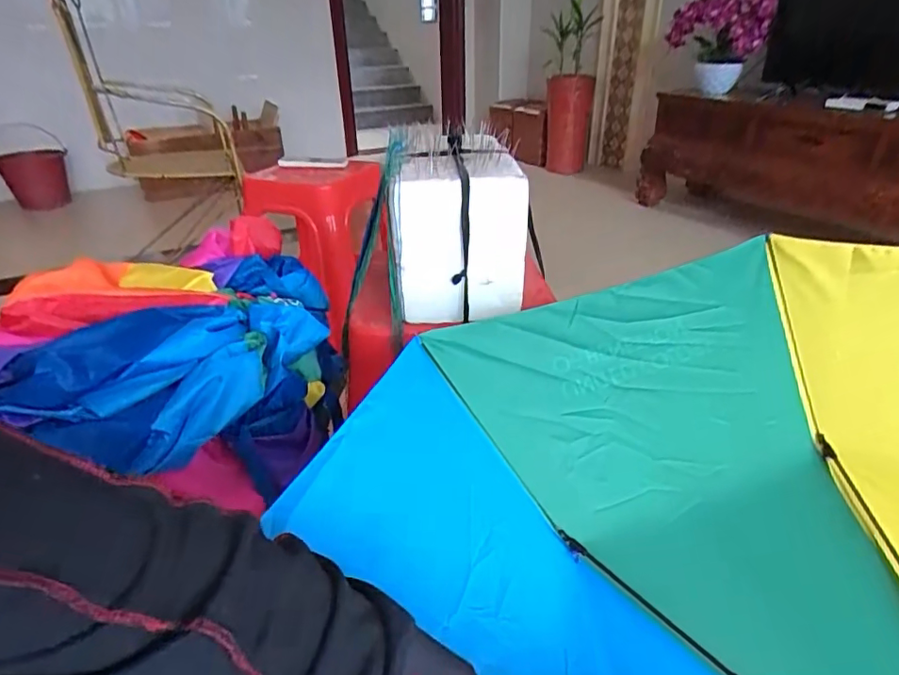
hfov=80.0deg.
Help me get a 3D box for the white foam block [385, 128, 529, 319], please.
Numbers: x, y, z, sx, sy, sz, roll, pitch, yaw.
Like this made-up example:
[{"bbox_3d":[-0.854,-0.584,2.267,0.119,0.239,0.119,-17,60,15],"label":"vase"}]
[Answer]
[{"bbox_3d":[0.007,-0.145,0.707,0.166,0.174,0.157,-4,30,-2],"label":"white foam block"}]

